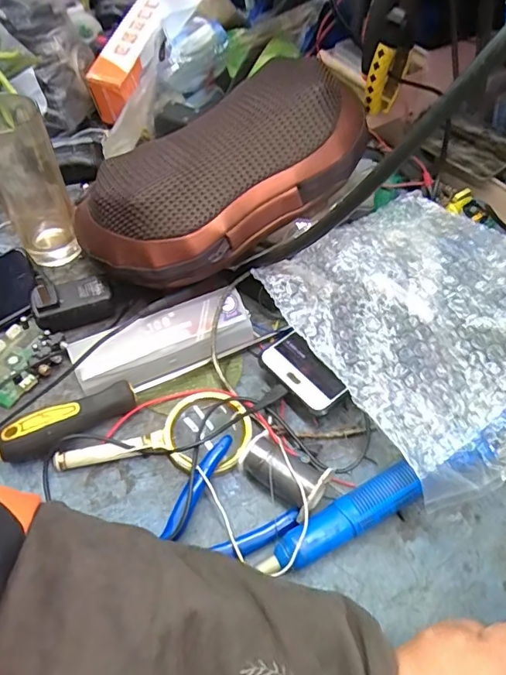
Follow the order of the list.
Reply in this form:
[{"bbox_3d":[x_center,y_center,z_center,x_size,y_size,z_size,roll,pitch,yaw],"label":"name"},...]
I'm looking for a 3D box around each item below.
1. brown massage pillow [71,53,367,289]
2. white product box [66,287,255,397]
[{"bbox_3d":[-0.028,-0.138,0.432,0.257,0.085,0.114,-33,58,-3],"label":"brown massage pillow"},{"bbox_3d":[-0.076,0.006,0.431,0.153,0.034,0.052,-18,55,-13],"label":"white product box"}]

